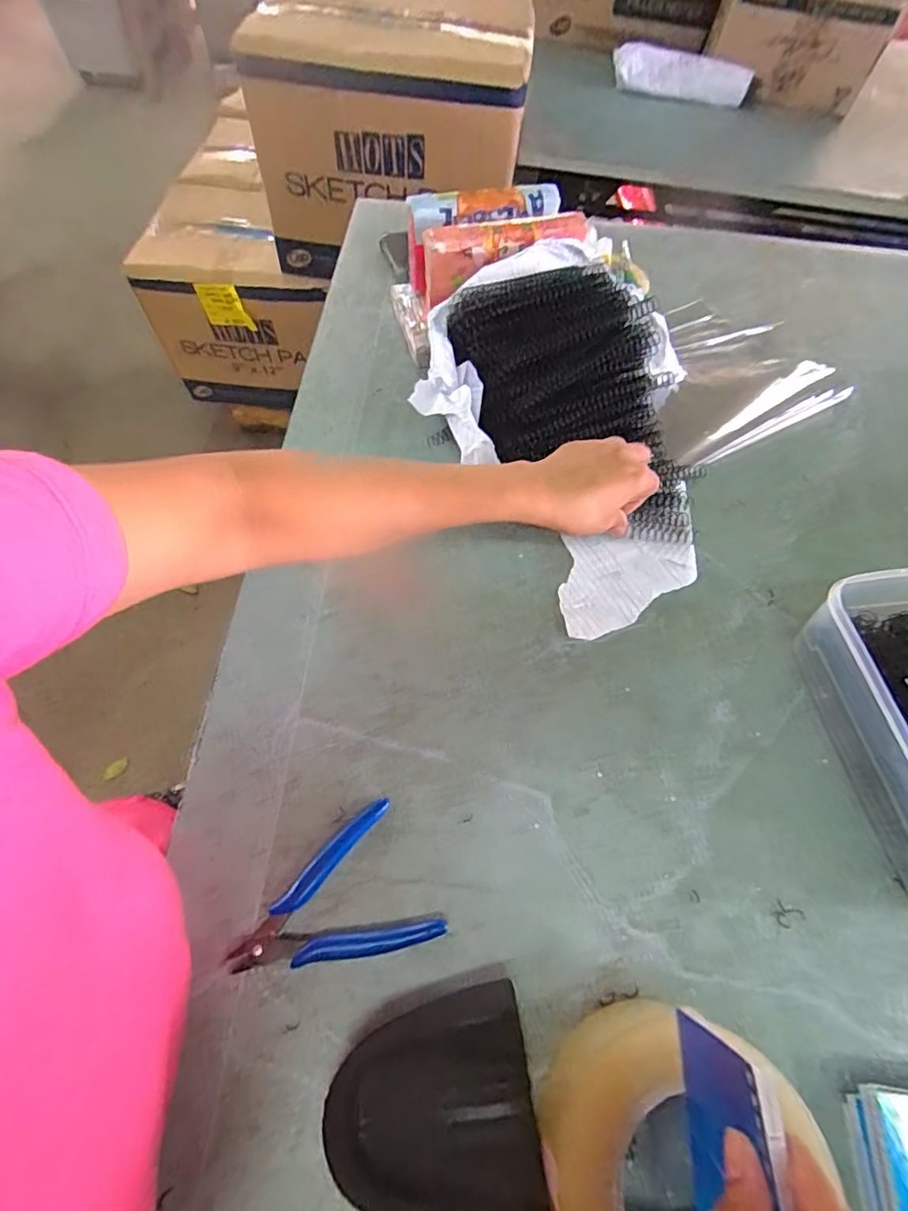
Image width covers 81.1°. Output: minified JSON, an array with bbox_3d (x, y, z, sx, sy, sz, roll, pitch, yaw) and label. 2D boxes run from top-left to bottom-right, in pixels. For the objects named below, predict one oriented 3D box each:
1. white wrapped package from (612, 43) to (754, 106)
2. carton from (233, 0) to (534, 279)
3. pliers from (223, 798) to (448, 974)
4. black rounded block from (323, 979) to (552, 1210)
[{"bbox_3d":[0.531,-1.236,1.228,0.316,0.056,0.082,0,63,-3],"label":"white wrapped package"},{"bbox_3d":[-0.117,-0.951,1.076,0.484,0.334,0.387,7,63,0],"label":"carton"},{"bbox_3d":[-0.075,0.189,0.322,0.114,0.011,0.083,-28,67,-17],"label":"pliers"},{"bbox_3d":[-0.011,0.263,0.274,0.103,0.031,0.093,-8,63,-8],"label":"black rounded block"}]

